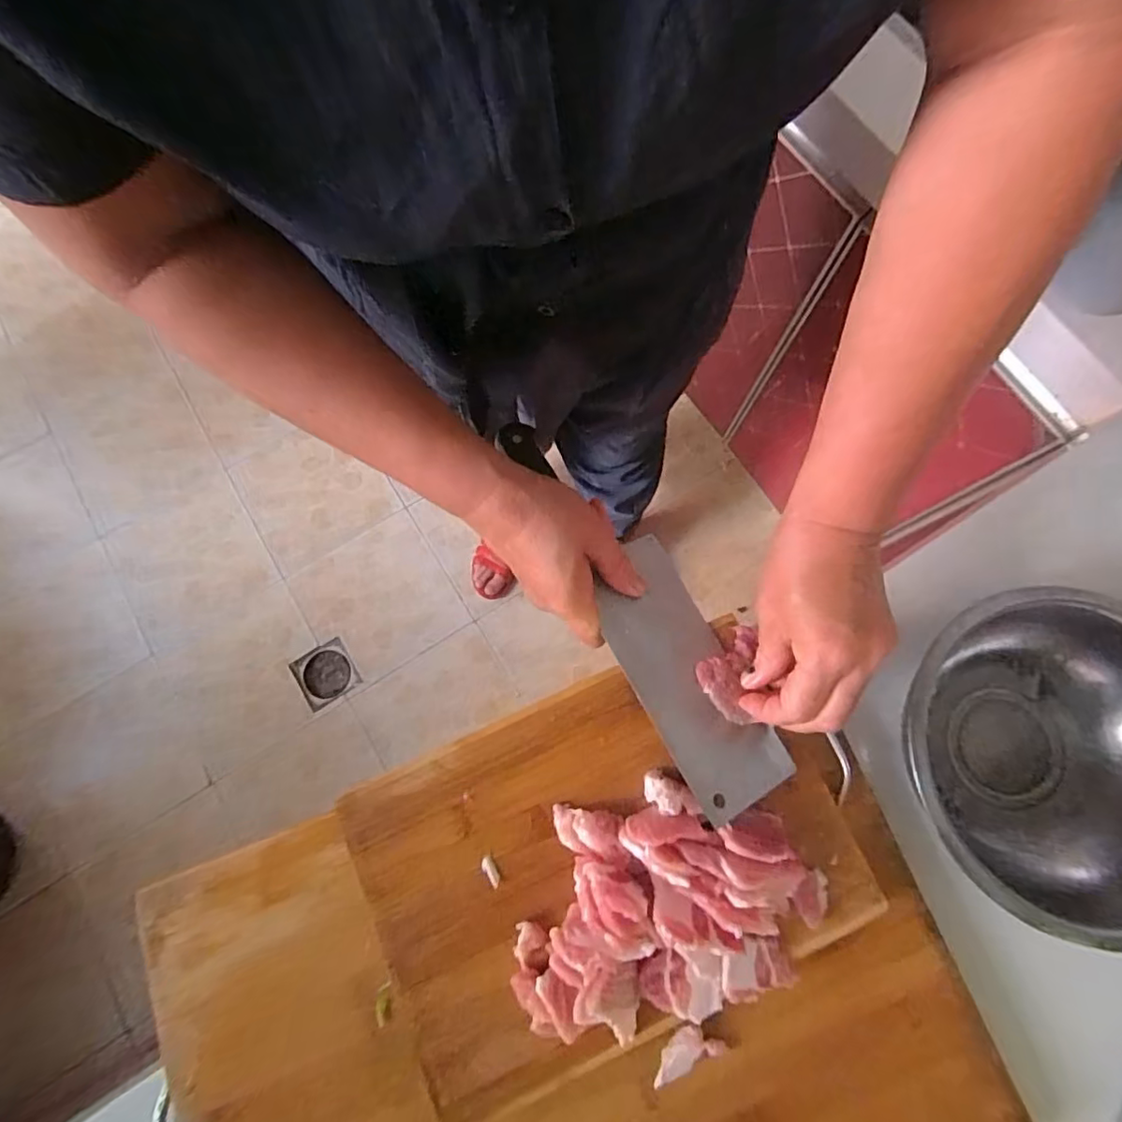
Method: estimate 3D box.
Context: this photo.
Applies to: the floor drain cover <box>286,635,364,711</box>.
[{"bbox_3d":[-0.491,0.235,1.208,0.112,0.009,0.117,-31,79,-19],"label":"floor drain cover"}]

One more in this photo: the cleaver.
[{"bbox_3d":[0.050,0.022,0.384,0.067,0.027,0.280,-28,77,-7],"label":"cleaver"}]

